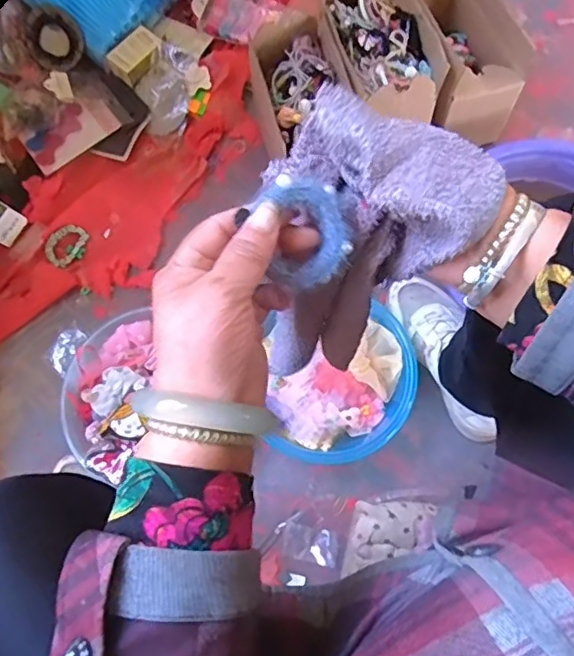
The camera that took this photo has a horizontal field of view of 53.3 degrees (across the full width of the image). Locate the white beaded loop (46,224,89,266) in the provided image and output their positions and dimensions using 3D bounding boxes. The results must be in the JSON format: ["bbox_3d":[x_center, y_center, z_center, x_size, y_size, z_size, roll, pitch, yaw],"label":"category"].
[{"bbox_3d":[-0.329,-0.124,0.858,0.052,0.015,0.069,28,75,8],"label":"white beaded loop"}]

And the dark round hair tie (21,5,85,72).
[{"bbox_3d":[-0.367,-0.455,0.896,0.091,0.011,0.100,-38,97,23],"label":"dark round hair tie"}]

